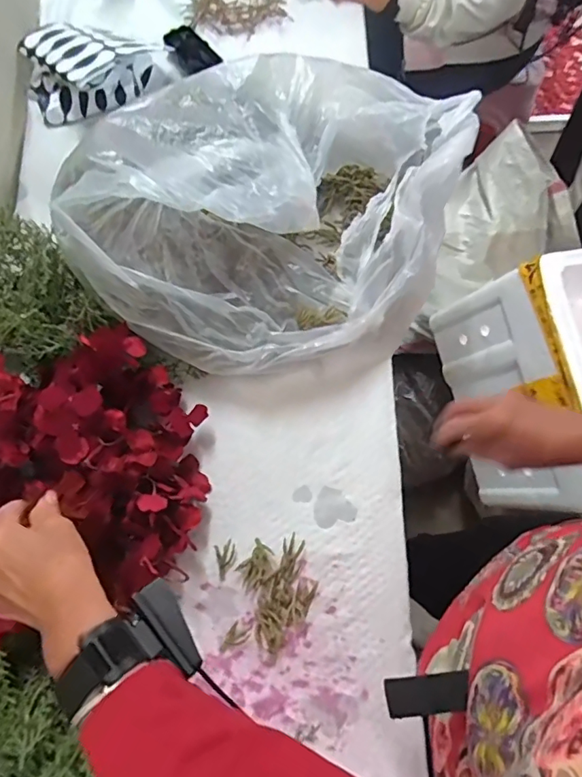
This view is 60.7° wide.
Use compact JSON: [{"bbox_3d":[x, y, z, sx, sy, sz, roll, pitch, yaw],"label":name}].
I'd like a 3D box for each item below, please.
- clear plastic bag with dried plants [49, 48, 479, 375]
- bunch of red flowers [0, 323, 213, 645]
[{"bbox_3d":[-0.016,-0.223,0.592,0.396,0.172,0.426,22,70,5],"label":"clear plastic bag with dried plants"},{"bbox_3d":[-0.254,0.087,0.469,0.315,0.169,0.248,-20,72,-10],"label":"bunch of red flowers"}]

